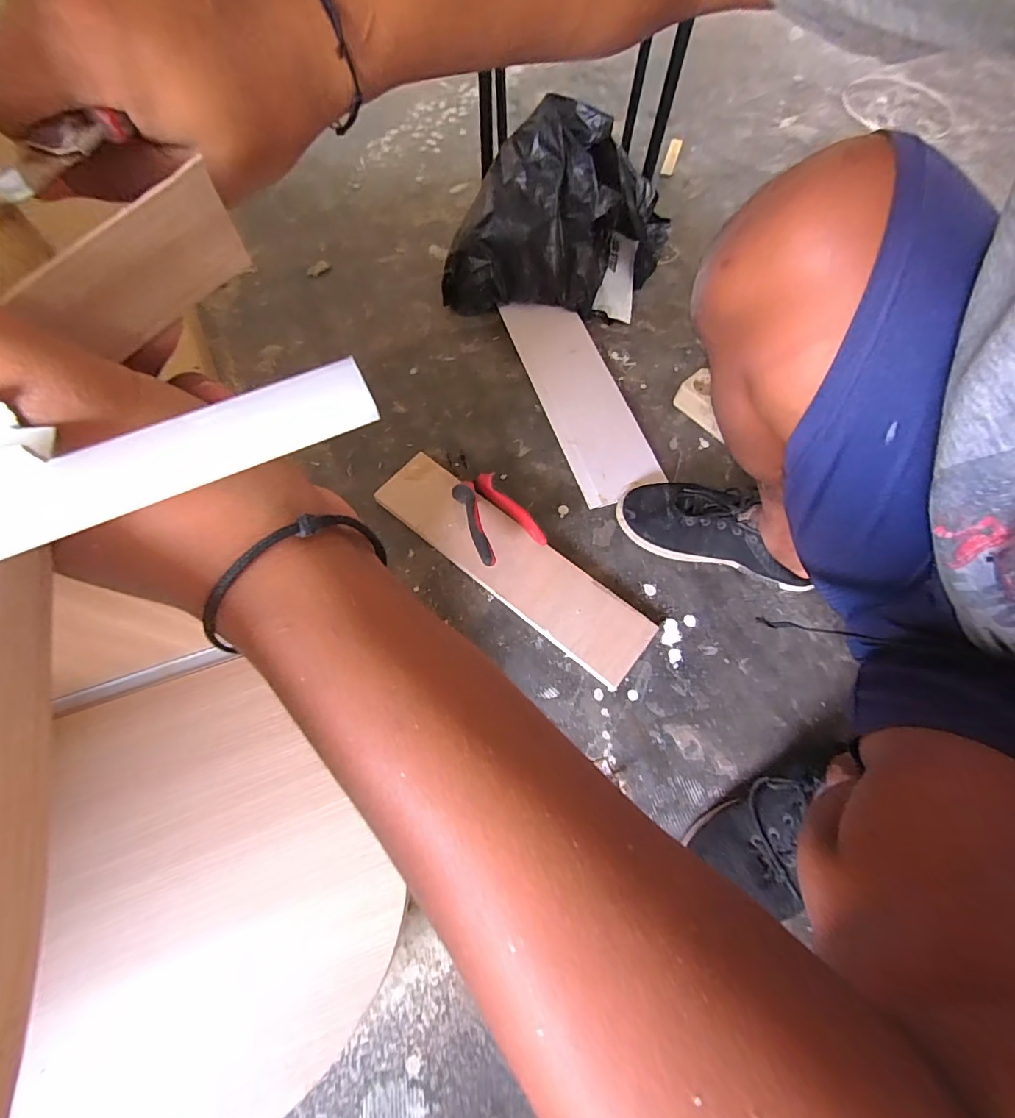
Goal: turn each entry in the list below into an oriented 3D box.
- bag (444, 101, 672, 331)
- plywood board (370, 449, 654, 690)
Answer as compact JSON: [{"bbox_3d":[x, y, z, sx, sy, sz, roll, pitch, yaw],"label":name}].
[{"bbox_3d":[0.074,-0.512,0.724,0.343,0.216,0.177,4,67,2],"label":"bag"},{"bbox_3d":[0.001,0.002,0.609,0.387,0.025,0.093,37,72,14],"label":"plywood board"}]

